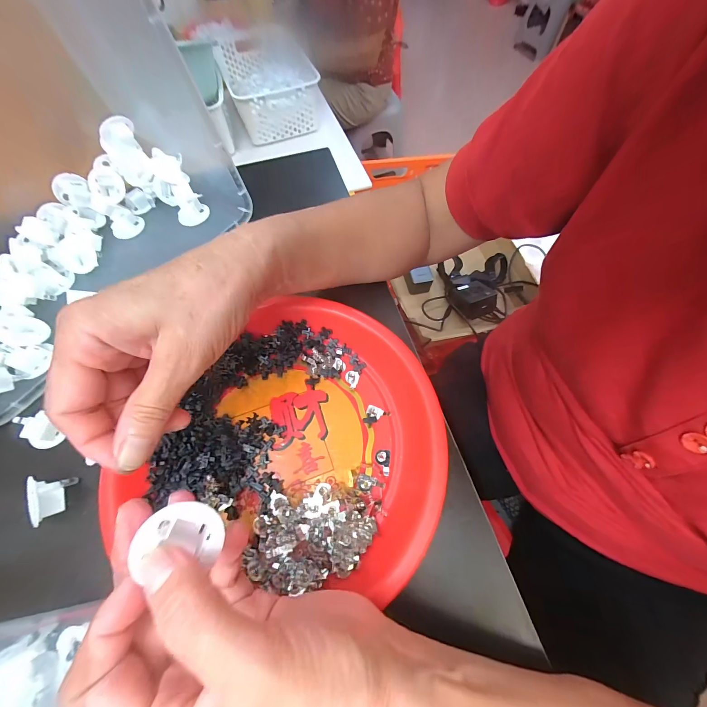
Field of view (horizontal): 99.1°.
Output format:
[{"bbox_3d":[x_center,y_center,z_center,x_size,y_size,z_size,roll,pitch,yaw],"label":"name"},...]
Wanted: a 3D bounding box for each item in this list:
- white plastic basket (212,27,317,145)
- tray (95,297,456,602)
[{"bbox_3d":[-0.228,-0.712,0.811,0.213,0.121,0.313,-19,67,-8],"label":"white plastic basket"},{"bbox_3d":[-0.032,0.059,0.223,0.195,0.020,0.195,0,66,0],"label":"tray"}]

